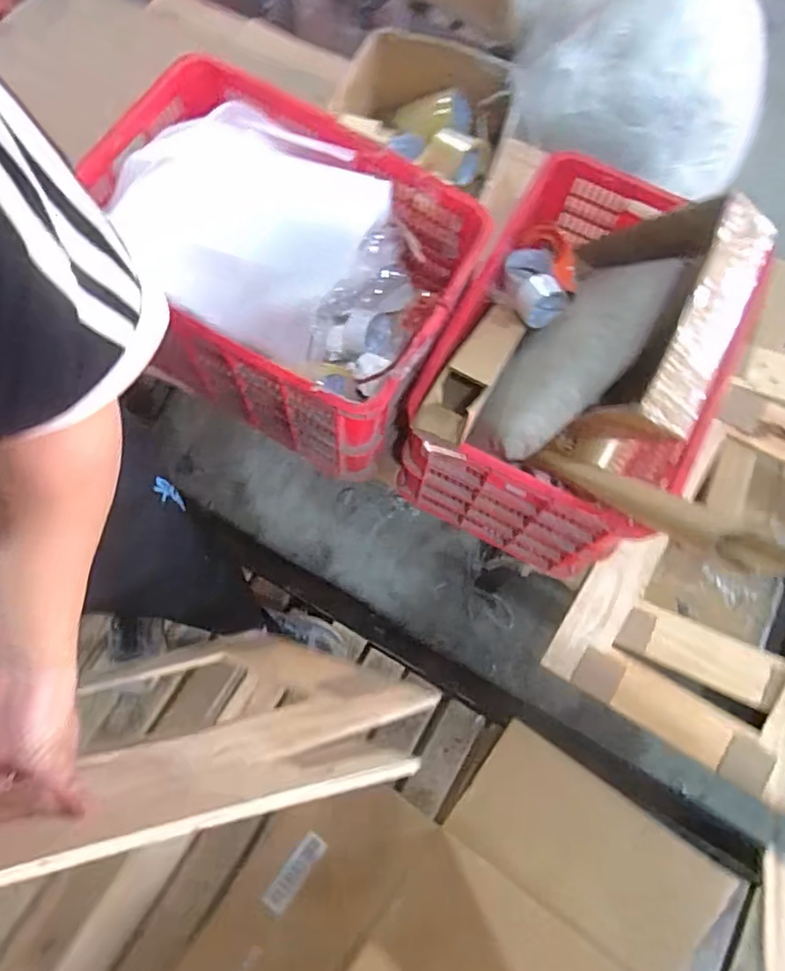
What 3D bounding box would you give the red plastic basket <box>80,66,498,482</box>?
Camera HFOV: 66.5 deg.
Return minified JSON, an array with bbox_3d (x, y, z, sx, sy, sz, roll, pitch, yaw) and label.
[{"bbox_3d":[-0.178,-0.353,1.085,0.582,0.369,0.426,29,74,8],"label":"red plastic basket"}]

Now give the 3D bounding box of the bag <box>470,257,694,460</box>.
[{"bbox_3d":[0.292,-0.217,0.979,0.167,0.150,0.430,30,74,8],"label":"bag"}]

